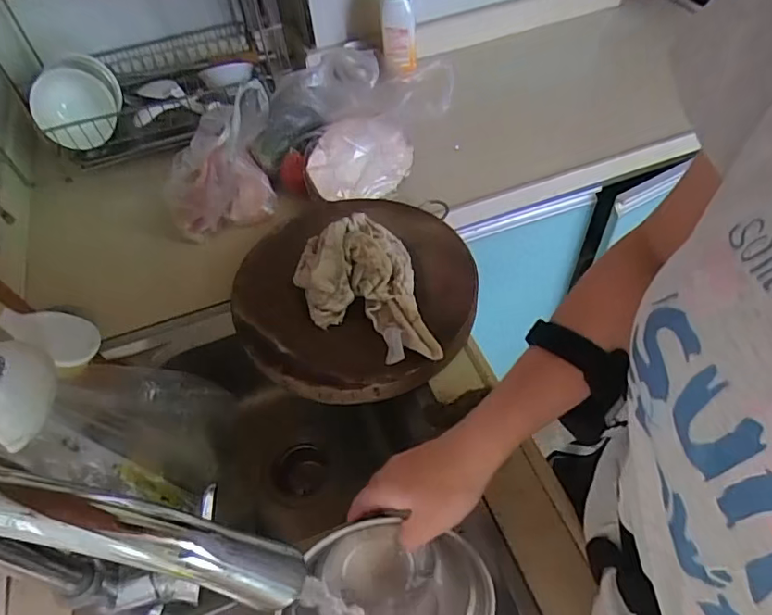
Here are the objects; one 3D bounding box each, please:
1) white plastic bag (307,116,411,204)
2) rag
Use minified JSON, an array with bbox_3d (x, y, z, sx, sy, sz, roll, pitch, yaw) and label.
[{"bbox_3d":[-0.038,-0.217,0.783,0.146,0.075,0.092,-3,52,2],"label":"white plastic bag"},{"bbox_3d":[-0.029,-0.026,0.629,0.135,0.064,0.200,-11,52,-4],"label":"rag"}]

